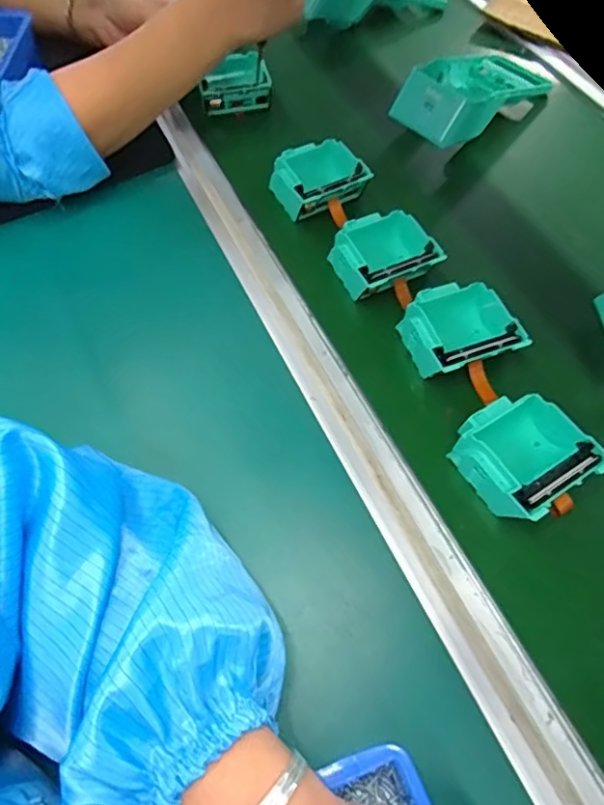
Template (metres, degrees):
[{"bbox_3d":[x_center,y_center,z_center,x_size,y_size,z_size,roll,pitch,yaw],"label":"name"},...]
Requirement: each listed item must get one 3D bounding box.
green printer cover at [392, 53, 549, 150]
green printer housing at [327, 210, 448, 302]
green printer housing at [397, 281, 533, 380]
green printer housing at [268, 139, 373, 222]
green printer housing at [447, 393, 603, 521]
[{"bbox_3d":[0.183,-0.330,0.588,0.189,0.059,0.090,-38,67,-17],"label":"green printer cover"},{"bbox_3d":[0.067,-0.125,0.480,0.081,0.041,0.076,-23,63,-10],"label":"green printer housing"},{"bbox_3d":[0.121,-0.055,0.438,0.076,0.039,0.075,-16,62,-6],"label":"green printer housing"},{"bbox_3d":[0.014,-0.209,0.529,0.080,0.040,0.070,-23,63,-10],"label":"green printer housing"},{"bbox_3d":[0.150,0.036,0.386,0.077,0.039,0.082,-30,64,-14],"label":"green printer housing"}]

